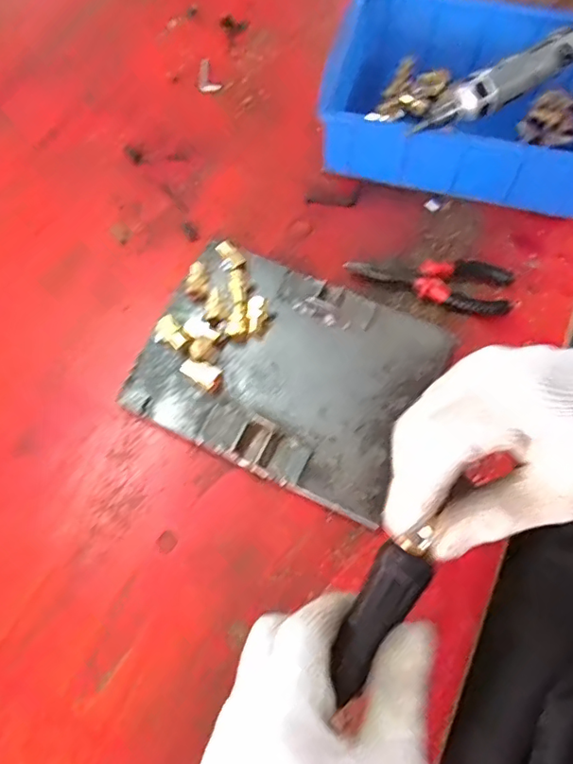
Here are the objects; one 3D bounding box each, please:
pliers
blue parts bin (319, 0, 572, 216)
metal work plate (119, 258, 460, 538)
[{"bbox_3d":[0.139,-0.097,0.528,0.156,0.023,0.052,7,69,4],"label":"pliers"},{"bbox_3d":[0.204,-0.291,0.571,0.313,0.091,0.193,14,69,6],"label":"blue parts bin"},{"bbox_3d":[0.002,-0.011,0.490,0.240,0.027,0.189,25,71,10],"label":"metal work plate"}]

